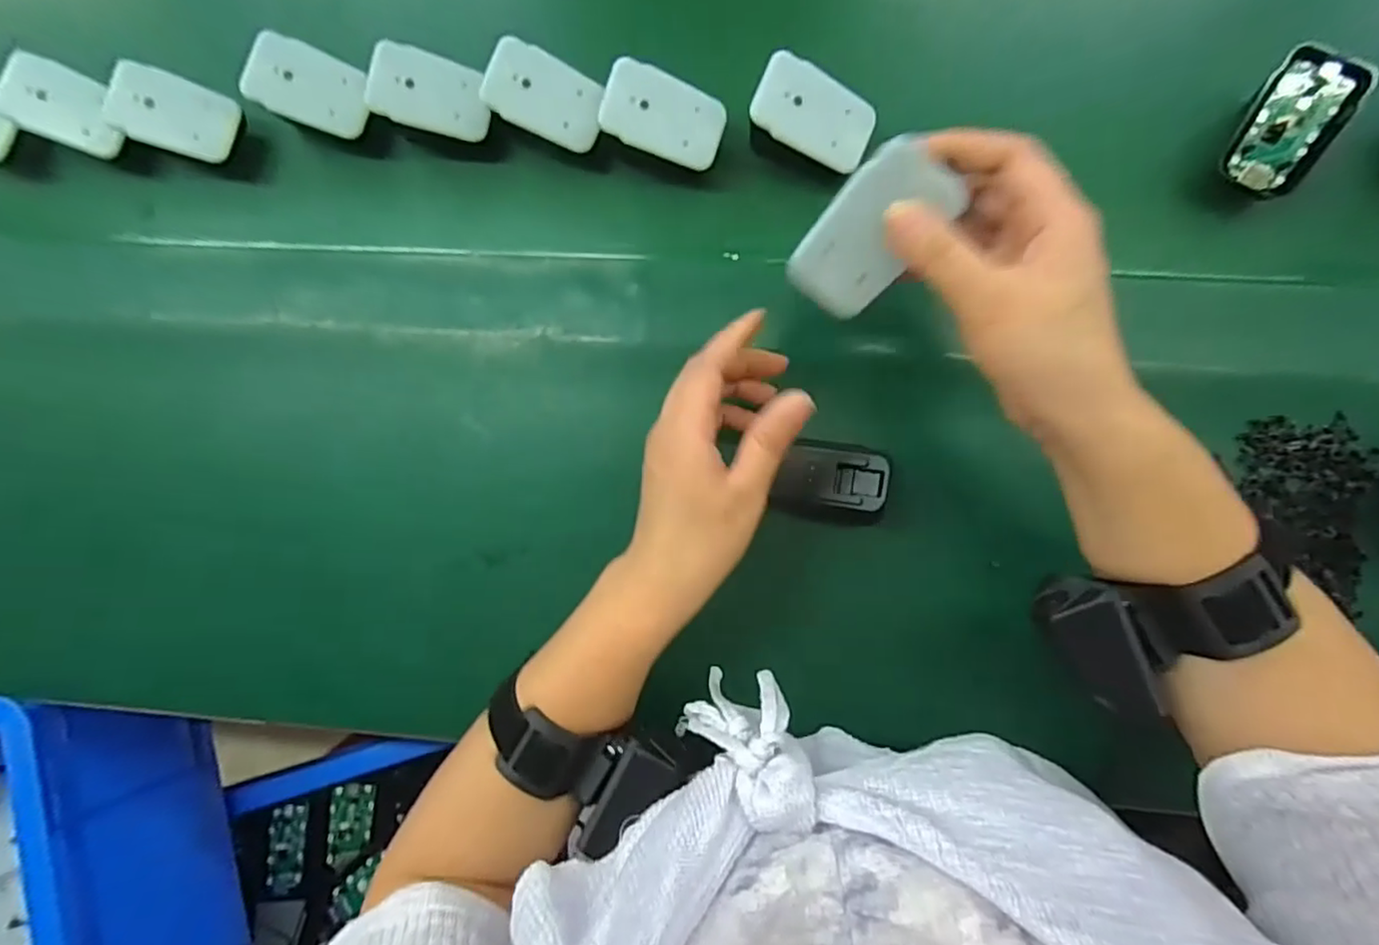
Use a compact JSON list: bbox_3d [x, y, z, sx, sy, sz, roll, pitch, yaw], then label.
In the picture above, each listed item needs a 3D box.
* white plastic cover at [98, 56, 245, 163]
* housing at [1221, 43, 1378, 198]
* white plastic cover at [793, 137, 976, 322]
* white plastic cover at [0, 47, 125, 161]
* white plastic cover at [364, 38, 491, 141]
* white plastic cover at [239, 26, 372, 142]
[{"bbox_3d":[-0.315,-0.219,0.378,0.061,0.009,0.045,19,82,-21],"label":"white plastic cover"},{"bbox_3d":[0.325,-0.188,0.334,0.042,0.010,0.069,30,110,13],"label":"housing"},{"bbox_3d":[0.078,-0.104,0.268,0.042,0.005,0.073,34,121,-10],"label":"white plastic cover"},{"bbox_3d":[-0.387,-0.227,0.382,0.069,0.012,0.043,22,93,-14],"label":"white plastic cover"},{"bbox_3d":[-0.153,-0.226,0.368,0.066,0.005,0.043,10,92,-18],"label":"white plastic cover"},{"bbox_3d":[-0.228,-0.232,0.371,0.065,0.007,0.043,19,96,-19],"label":"white plastic cover"}]

